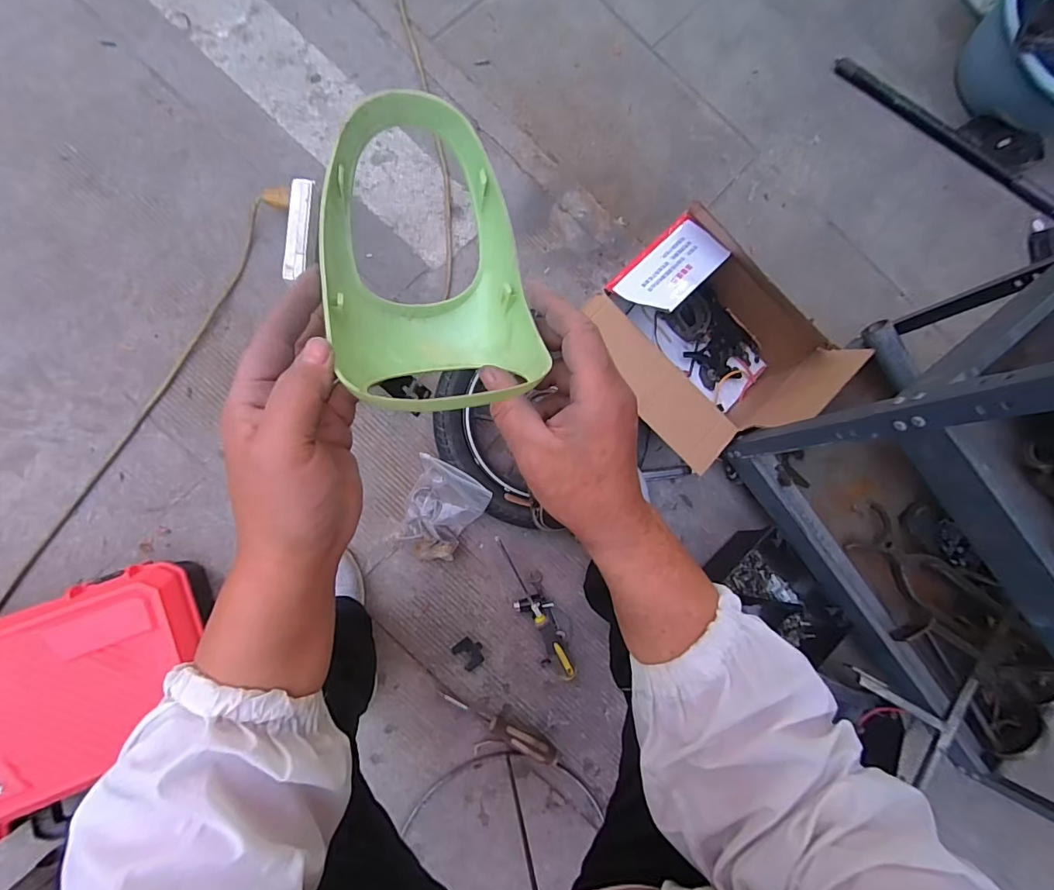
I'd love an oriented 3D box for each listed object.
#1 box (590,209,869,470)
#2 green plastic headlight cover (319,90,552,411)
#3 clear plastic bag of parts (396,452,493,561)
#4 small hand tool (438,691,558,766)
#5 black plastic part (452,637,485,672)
[{"bbox_3d":[0.277,-0.158,0.792,0.345,0.201,0.312,45,81,-1],"label":"box"},{"bbox_3d":[-0.058,-0.099,0.277,0.114,0.084,0.143,-11,86,-8],"label":"green plastic headlight cover"},{"bbox_3d":[-0.147,0.110,0.772,0.122,0.059,0.152,29,82,-4],"label":"clear plastic bag of parts"},{"bbox_3d":[-0.042,0.453,0.760,0.211,0.032,0.029,29,80,-5],"label":"small hand tool"},{"bbox_3d":[-0.092,0.340,0.779,0.041,0.011,0.051,-35,90,-9],"label":"black plastic part"}]

